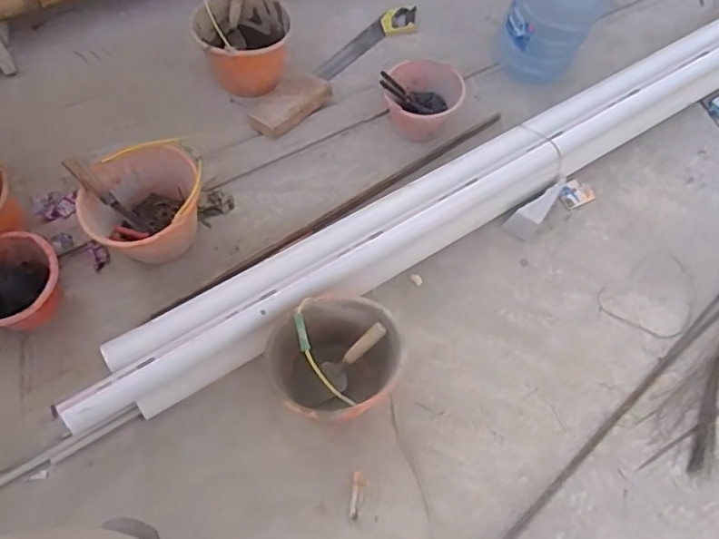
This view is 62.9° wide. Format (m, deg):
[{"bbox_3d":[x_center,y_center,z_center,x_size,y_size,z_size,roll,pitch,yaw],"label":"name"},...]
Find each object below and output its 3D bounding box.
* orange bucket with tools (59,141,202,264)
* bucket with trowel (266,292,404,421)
[{"bbox_3d":[-0.596,-0.160,1.659,0.333,0.285,0.312,1,62,-2],"label":"orange bucket with tools"},{"bbox_3d":[-0.055,0.231,1.441,0.309,0.238,0.290,1,62,-2],"label":"bucket with trowel"}]

